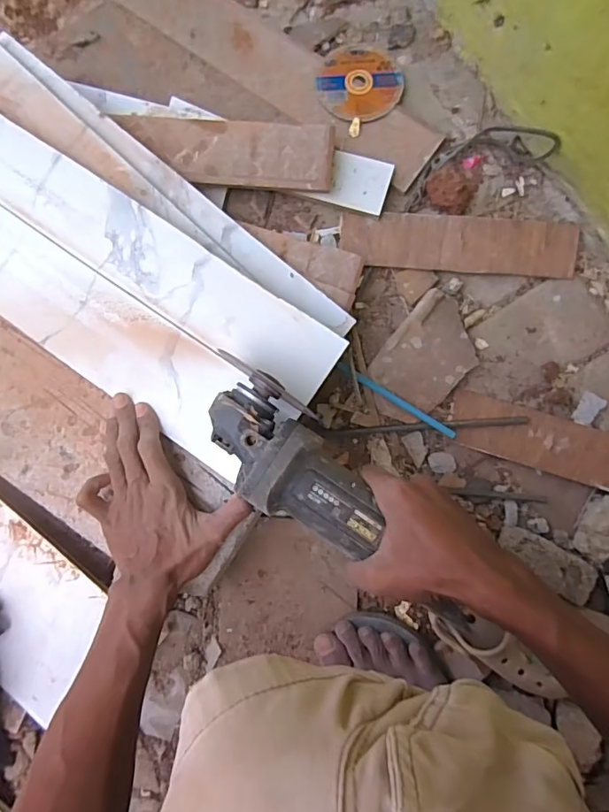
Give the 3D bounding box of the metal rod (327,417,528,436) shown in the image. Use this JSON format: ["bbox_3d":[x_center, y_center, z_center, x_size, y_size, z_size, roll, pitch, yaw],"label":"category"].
[{"bbox_3d":[0.134,0.023,0.560,0.215,0.012,0.008,-4,85,4],"label":"metal rod"}]

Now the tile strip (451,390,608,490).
[{"bbox_3d":[0.285,0.046,0.542,0.248,0.010,0.058,18,87,5],"label":"tile strip"}]

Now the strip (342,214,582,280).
[{"bbox_3d":[0.173,-0.184,0.569,0.260,0.014,0.057,5,86,4],"label":"strip"}]

